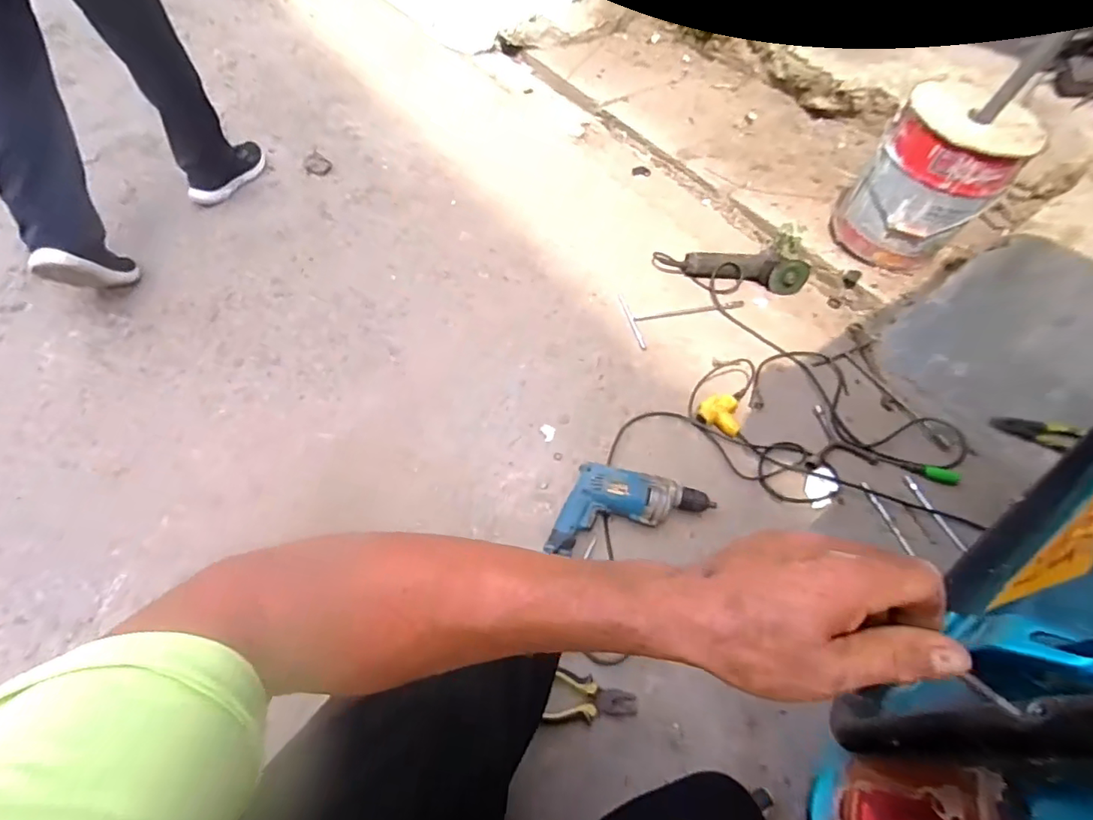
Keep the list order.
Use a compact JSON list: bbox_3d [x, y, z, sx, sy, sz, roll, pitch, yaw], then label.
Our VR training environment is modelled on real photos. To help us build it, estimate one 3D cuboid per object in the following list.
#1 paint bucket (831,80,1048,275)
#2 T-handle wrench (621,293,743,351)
[{"bbox_3d":[0.933,-0.559,1.278,0.305,0.357,0.278,29,59,18],"label":"paint bucket"},{"bbox_3d":[0.337,-0.232,1.234,0.292,0.011,0.177,-9,55,-8],"label":"T-handle wrench"}]

